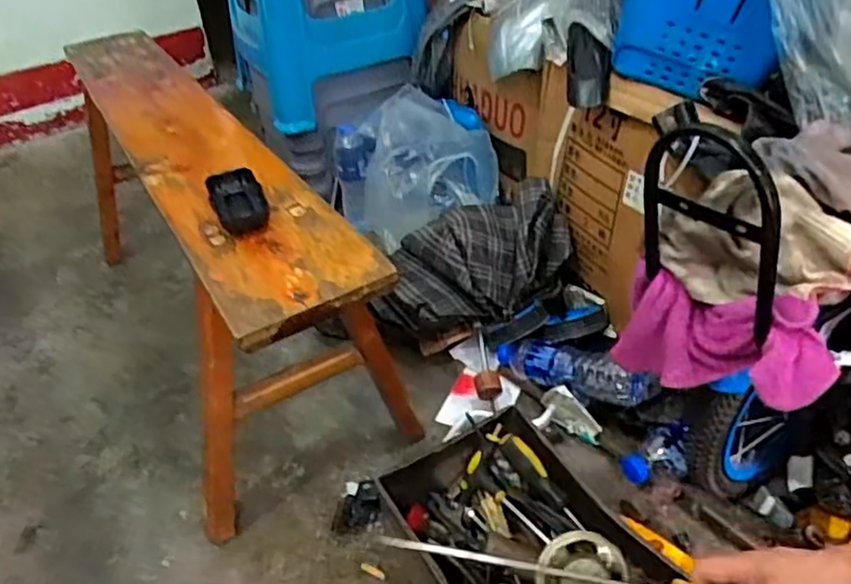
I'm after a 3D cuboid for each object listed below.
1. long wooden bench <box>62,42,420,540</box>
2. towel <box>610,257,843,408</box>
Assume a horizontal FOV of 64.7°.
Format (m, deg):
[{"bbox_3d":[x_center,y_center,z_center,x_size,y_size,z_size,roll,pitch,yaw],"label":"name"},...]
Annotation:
[{"bbox_3d":[-0.322,-0.074,1.002,0.288,0.370,0.924,-21,39,-22],"label":"long wooden bench"},{"bbox_3d":[0.270,0.040,0.636,0.070,0.106,0.206,-33,27,-31],"label":"towel"}]

